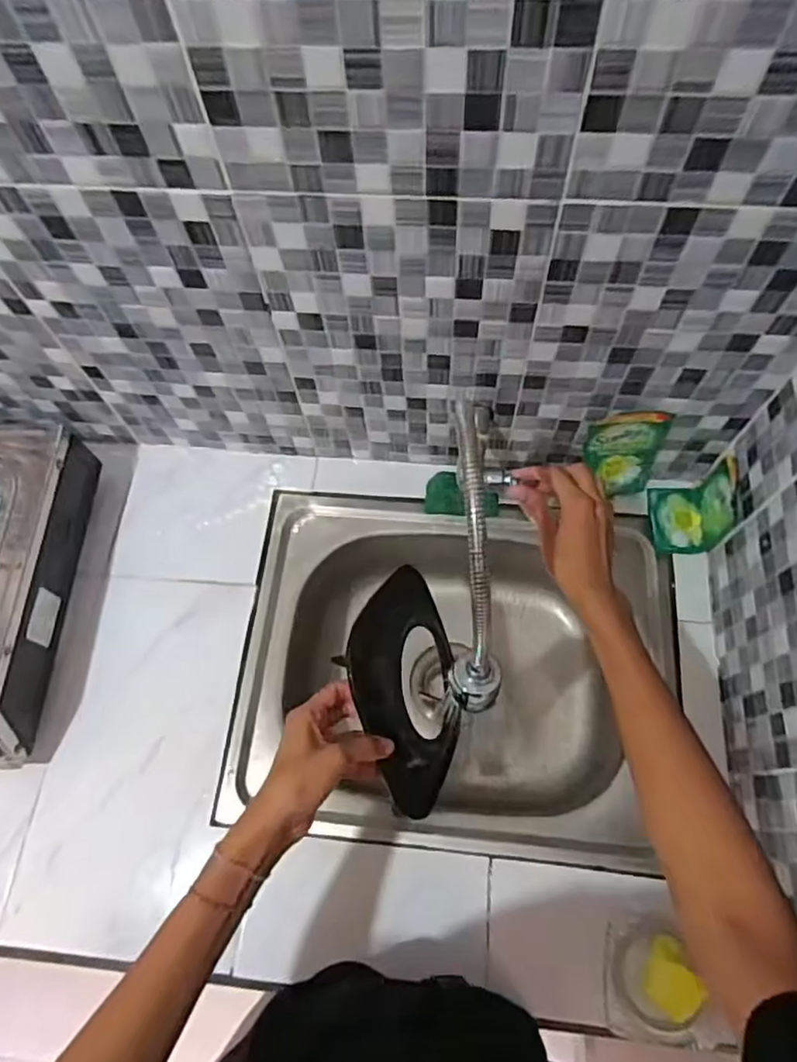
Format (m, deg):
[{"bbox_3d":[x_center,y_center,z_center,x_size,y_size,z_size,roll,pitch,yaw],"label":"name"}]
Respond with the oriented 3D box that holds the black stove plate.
[{"bbox_3d":[0.022,0.147,0.620,0.023,0.204,0.205,-12,21,27],"label":"black stove plate"}]

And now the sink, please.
[{"bbox_3d":[0.068,0.168,0.775,0.493,0.160,0.412,4,67,5],"label":"sink"}]

